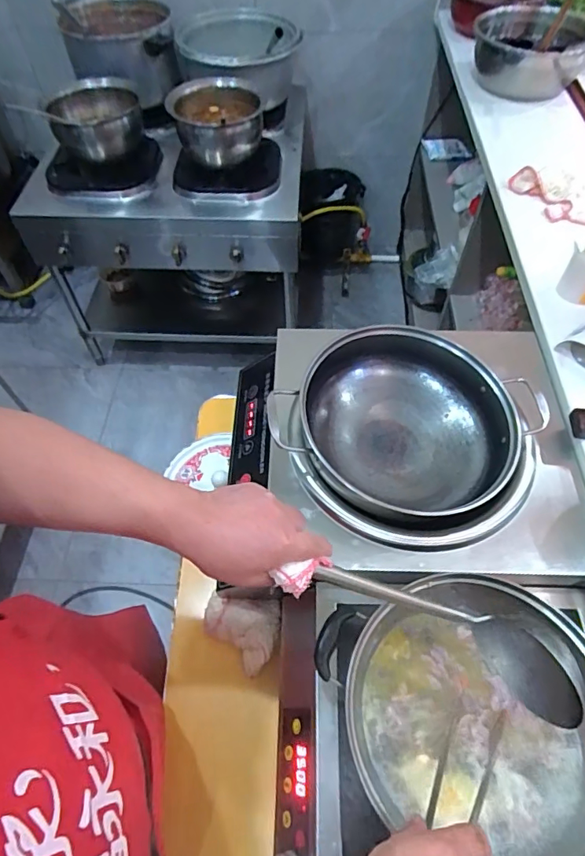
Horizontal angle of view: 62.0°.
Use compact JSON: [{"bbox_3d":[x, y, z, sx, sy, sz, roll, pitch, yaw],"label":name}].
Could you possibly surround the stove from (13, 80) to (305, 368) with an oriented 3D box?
[{"bbox_3d":[-0.383,-0.597,1.648,0.810,0.690,0.470,-1,57,0],"label":"stove"}]

